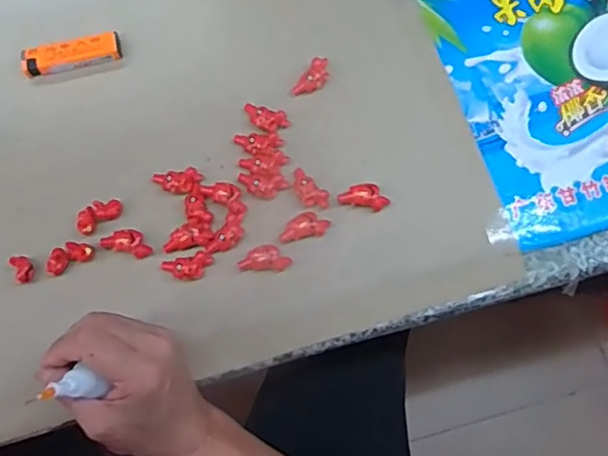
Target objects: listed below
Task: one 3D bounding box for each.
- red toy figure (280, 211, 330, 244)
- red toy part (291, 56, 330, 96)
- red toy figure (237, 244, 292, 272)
[{"bbox_3d":[0.000,-0.001,0.467,0.038,0.013,0.018,-11,76,-1],"label":"red toy figure"},{"bbox_3d":[0.008,-0.122,0.499,0.018,0.011,0.038,34,79,9],"label":"red toy part"},{"bbox_3d":[-0.029,0.023,0.460,0.039,0.013,0.019,3,76,2],"label":"red toy figure"}]

